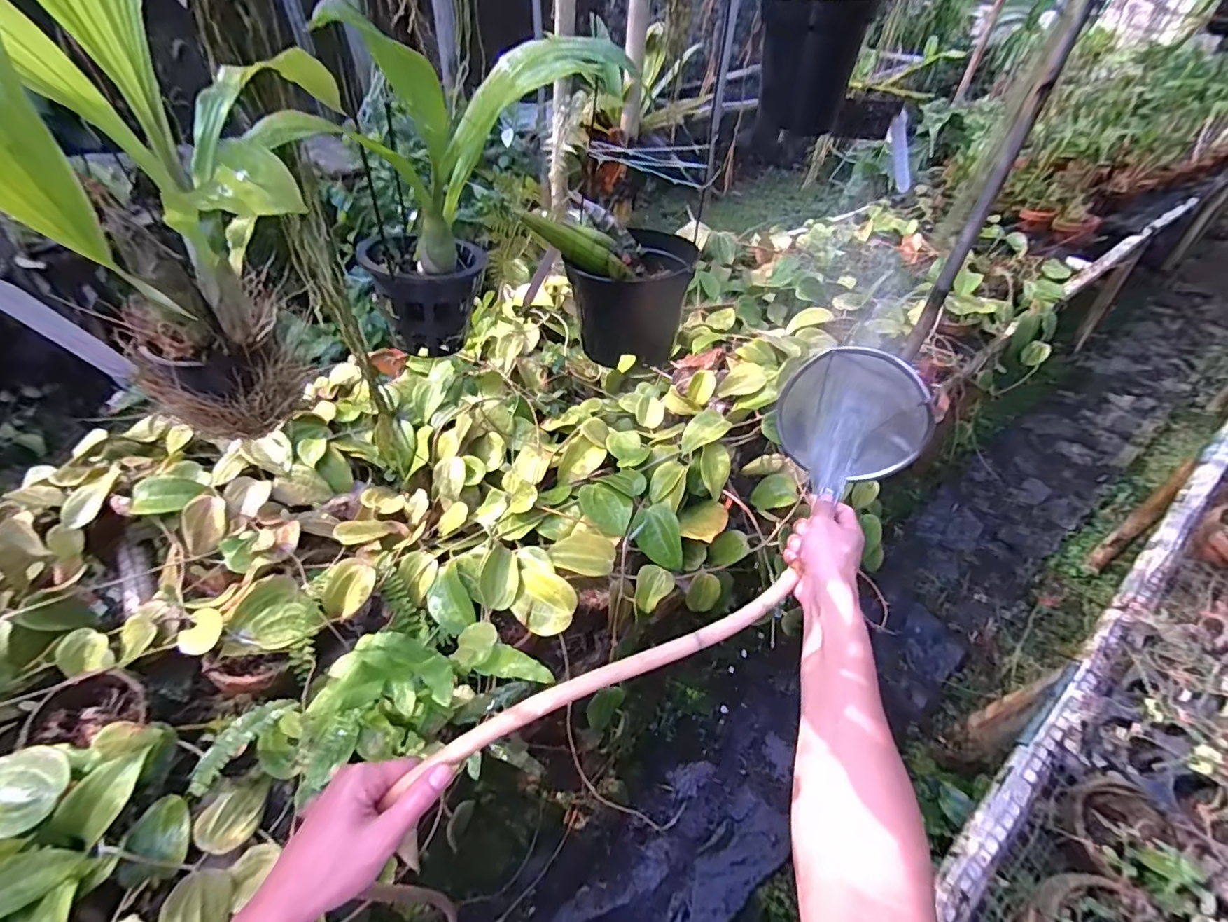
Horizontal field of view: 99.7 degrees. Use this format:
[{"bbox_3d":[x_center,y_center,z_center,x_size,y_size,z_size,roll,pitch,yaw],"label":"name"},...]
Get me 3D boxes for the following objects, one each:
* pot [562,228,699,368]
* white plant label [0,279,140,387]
[{"bbox_3d":[0.025,-0.184,0.587,0.119,0.112,0.120,15,46,11],"label":"pot"},{"bbox_3d":[-0.333,-0.075,0.317,0.008,0.107,0.015,-10,76,-14],"label":"white plant label"}]

